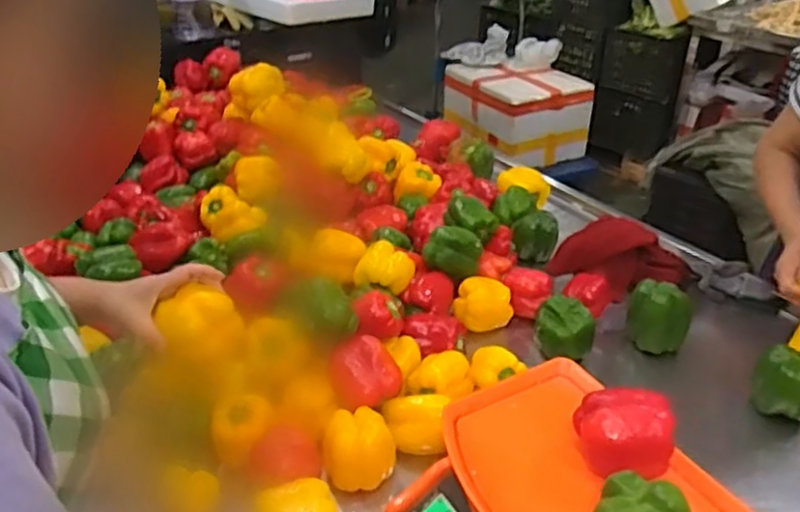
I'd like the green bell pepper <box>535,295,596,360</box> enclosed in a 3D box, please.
[{"bbox_3d":[0.251,0.111,1.032,0.088,0.067,0.076,8,33,12],"label":"green bell pepper"}]

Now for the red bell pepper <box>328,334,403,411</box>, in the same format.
[{"bbox_3d":[-0.047,0.148,0.872,0.080,0.066,0.074,-26,41,-35],"label":"red bell pepper"}]

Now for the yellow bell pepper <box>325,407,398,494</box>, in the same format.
[{"bbox_3d":[-0.051,0.236,0.833,0.085,0.075,0.064,-13,35,-20],"label":"yellow bell pepper"}]

